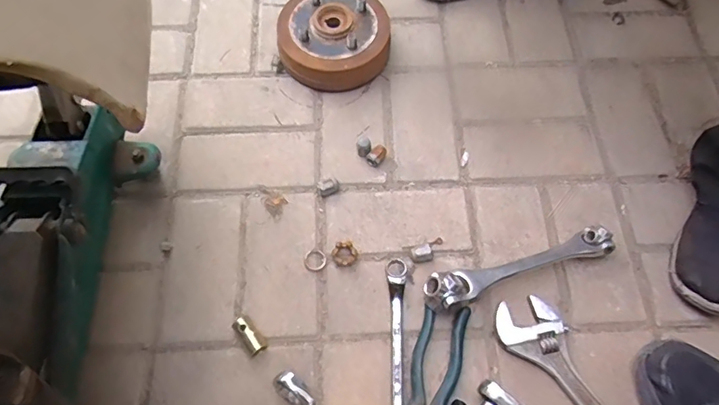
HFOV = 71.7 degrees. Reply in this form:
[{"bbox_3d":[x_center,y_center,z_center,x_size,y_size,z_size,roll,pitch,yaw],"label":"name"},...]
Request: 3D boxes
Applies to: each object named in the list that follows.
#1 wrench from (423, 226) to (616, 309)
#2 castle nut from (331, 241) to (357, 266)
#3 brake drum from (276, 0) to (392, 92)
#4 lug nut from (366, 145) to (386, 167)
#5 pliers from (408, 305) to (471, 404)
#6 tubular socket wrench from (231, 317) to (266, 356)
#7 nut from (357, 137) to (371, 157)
[{"bbox_3d":[0.195,0.078,0.613,0.245,0.043,0.045,-17,67,-7],"label":"wrench"},{"bbox_3d":[-0.019,0.065,0.637,0.032,0.011,0.032,0,66,0],"label":"castle nut"},{"bbox_3d":[-0.040,-0.248,0.750,0.166,0.067,0.168,-18,68,-8],"label":"brake drum"},{"bbox_3d":[0.024,-0.065,0.691,0.020,0.022,0.027,35,71,14],"label":"lug nut"},{"bbox_3d":[0.084,0.204,0.568,0.053,0.022,0.169,13,67,6],"label":"pliers"},{"bbox_3d":[-0.131,0.159,0.592,0.019,0.020,0.046,-35,71,-14],"label":"tubular socket wrench"},{"bbox_3d":[0.006,-0.076,0.694,0.019,0.029,0.023,-3,66,-1],"label":"nut"}]

